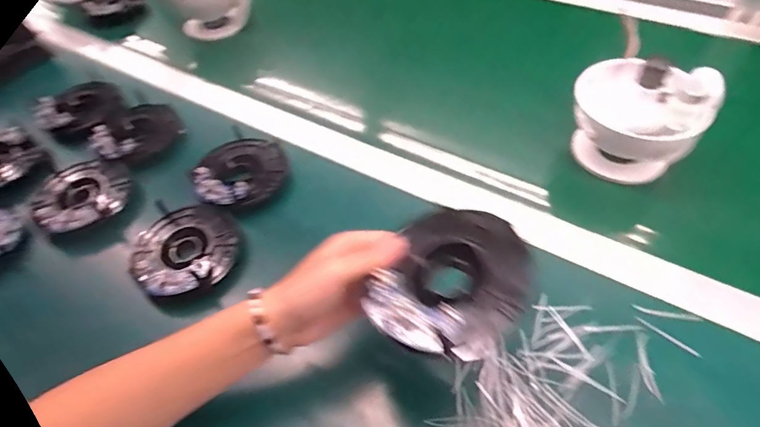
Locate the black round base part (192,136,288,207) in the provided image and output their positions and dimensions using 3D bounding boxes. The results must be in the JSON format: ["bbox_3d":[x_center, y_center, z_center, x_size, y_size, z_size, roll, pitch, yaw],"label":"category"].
[{"bbox_3d":[-0.148,-0.045,0.490,0.093,0.028,0.097,-4,52,5],"label":"black round base part"}]

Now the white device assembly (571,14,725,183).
[{"bbox_3d":[0.259,-0.100,0.461,0.117,0.117,0.116,23,59,23],"label":"white device assembly"}]

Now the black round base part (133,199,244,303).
[{"bbox_3d":[-0.185,0.033,0.437,0.093,0.026,0.109,-34,56,-17],"label":"black round base part"}]

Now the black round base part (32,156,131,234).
[{"bbox_3d":[-0.324,-0.019,0.489,0.099,0.025,0.093,-4,52,5],"label":"black round base part"}]

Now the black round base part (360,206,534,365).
[{"bbox_3d":[0.045,0.038,0.279,0.085,0.014,0.101,23,55,21],"label":"black round base part"}]

